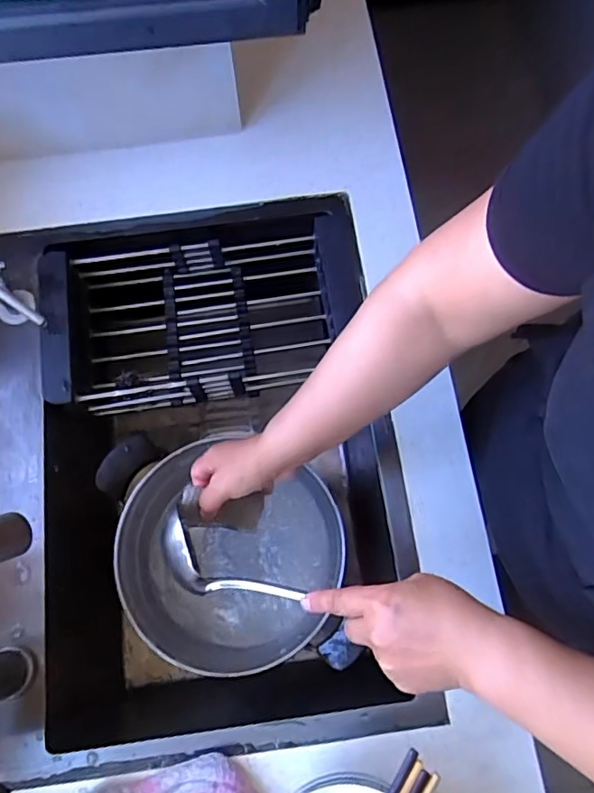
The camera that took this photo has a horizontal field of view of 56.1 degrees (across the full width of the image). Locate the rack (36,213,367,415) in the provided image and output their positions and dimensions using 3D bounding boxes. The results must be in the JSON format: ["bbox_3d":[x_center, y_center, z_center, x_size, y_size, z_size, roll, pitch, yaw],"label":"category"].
[{"bbox_3d":[-0.106,-0.097,0.677,0.369,0.087,0.195,-8,74,-2],"label":"rack"}]

